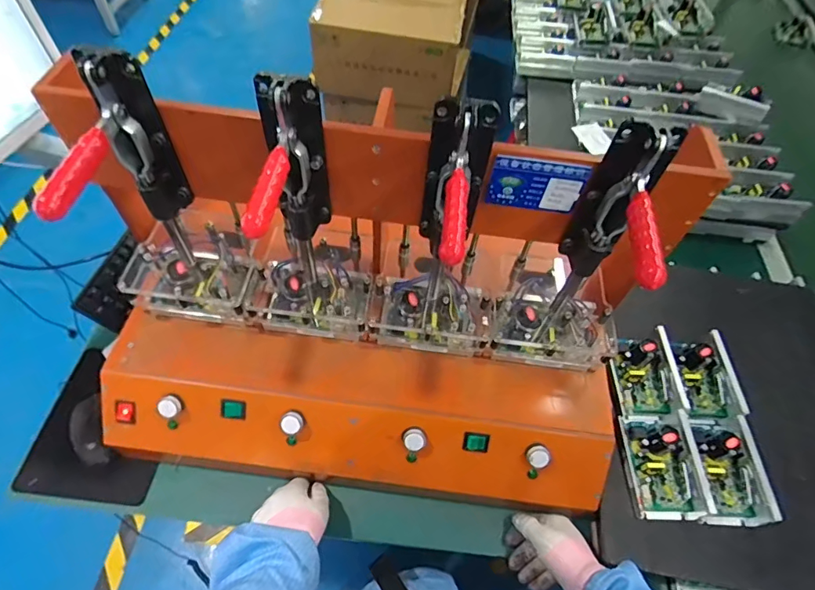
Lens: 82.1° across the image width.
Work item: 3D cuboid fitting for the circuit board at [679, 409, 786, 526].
[{"bbox_3d":[0.406,0.221,0.607,0.087,0.047,0.139,-2,57,-6],"label":"circuit board"}]

